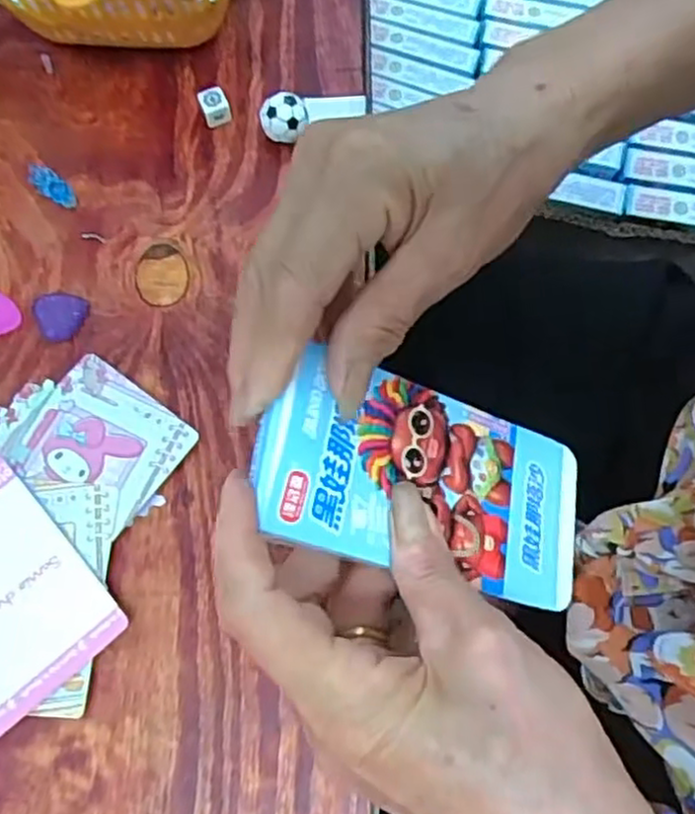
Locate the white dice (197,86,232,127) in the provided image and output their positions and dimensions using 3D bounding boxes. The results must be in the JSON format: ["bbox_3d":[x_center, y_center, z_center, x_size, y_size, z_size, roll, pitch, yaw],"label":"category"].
[{"bbox_3d":[-0.063,-0.143,0.341,0.012,0.014,0.013,-23,76,-7],"label":"white dice"}]

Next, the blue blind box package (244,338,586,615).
[{"bbox_3d":[0.030,0.026,0.248,0.123,0.011,0.066,16,73,-22],"label":"blue blind box package"}]

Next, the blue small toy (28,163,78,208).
[{"bbox_3d":[-0.138,-0.103,0.331,0.030,0.008,0.012,41,77,10],"label":"blue small toy"}]

